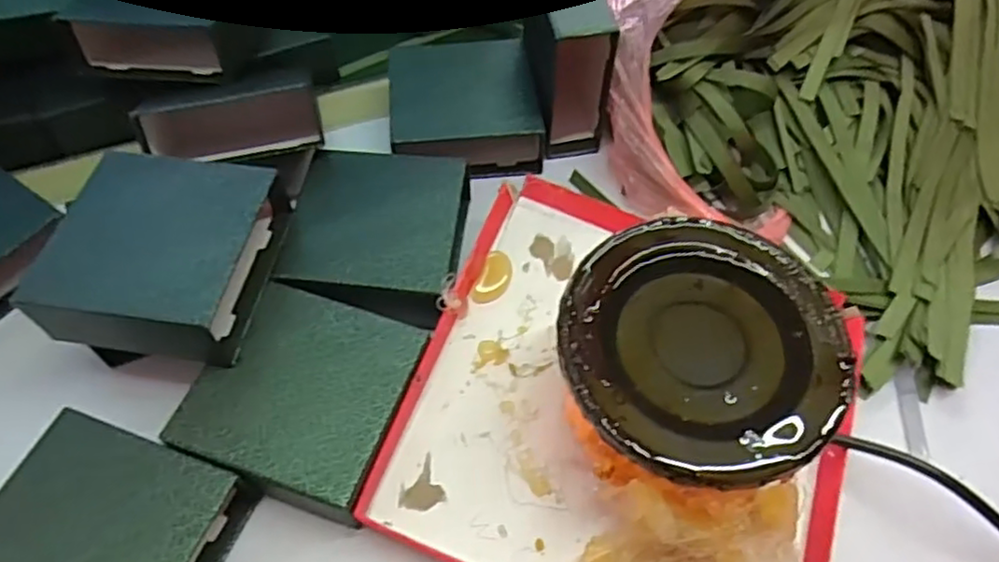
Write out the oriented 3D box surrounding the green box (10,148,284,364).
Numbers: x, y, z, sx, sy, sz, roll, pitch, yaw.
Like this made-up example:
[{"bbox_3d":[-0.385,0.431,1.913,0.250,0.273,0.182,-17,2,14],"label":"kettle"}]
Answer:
[{"bbox_3d":[-0.162,-0.014,0.316,0.091,0.038,0.100,8,62,1],"label":"green box"}]

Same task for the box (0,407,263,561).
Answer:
[{"bbox_3d":[-0.168,0.111,0.277,0.090,0.036,0.093,21,64,8],"label":"box"}]

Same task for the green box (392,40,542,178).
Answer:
[{"bbox_3d":[-0.023,-0.113,0.422,0.092,0.038,0.092,-5,63,-5],"label":"green box"}]

